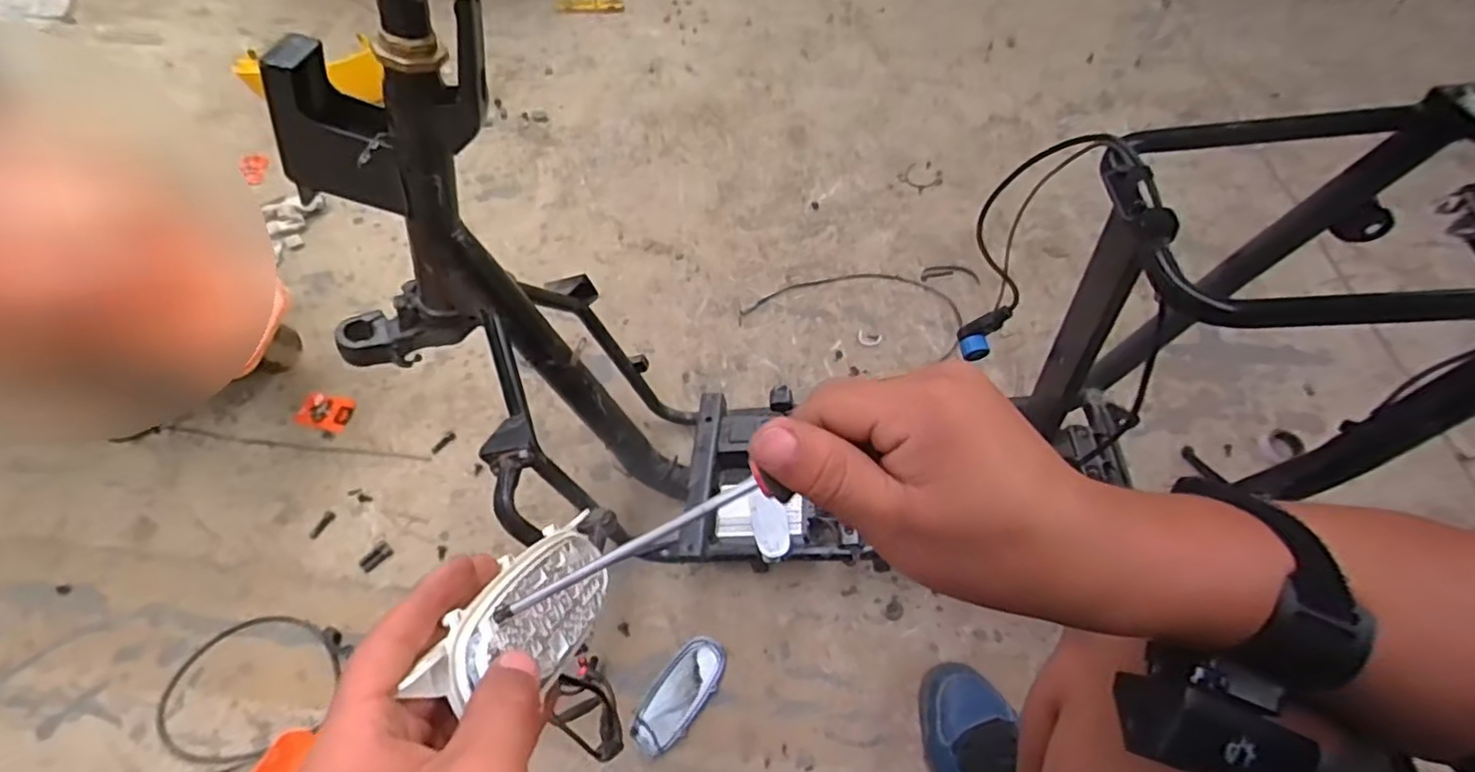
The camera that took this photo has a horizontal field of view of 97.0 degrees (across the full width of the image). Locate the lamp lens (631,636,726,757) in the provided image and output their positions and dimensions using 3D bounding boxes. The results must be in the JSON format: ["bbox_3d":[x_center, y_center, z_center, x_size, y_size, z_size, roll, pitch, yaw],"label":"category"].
[{"bbox_3d":[-0.064,0.344,0.733,0.057,0.013,0.131,30,62,15],"label":"lamp lens"}]

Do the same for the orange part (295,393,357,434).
[{"bbox_3d":[-0.587,0.036,0.926,0.073,0.012,0.053,5,59,1],"label":"orange part"}]

